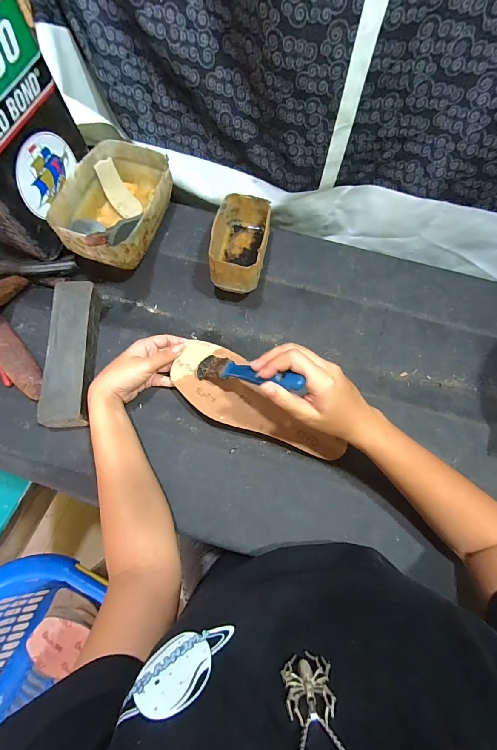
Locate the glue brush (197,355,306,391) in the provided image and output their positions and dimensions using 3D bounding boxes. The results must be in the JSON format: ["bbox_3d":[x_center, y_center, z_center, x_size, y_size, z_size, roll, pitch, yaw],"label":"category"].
[{"bbox_3d":[-0.003,-0.002,0.345,0.160,0.022,0.028,9,65,48],"label":"glue brush"}]

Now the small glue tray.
[{"bbox_3d":[-0.011,-0.188,0.469,0.073,0.064,0.127,11,69,3],"label":"small glue tray"}]

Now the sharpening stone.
[{"bbox_3d":[-0.231,-0.029,0.423,0.055,0.040,0.196,-3,69,-3],"label":"sharpening stone"}]

